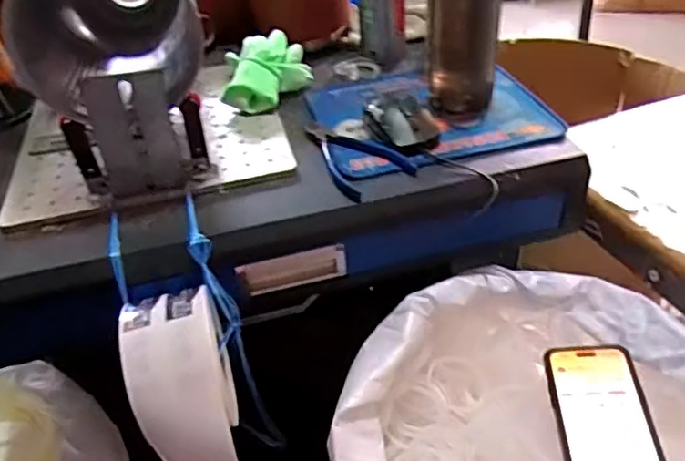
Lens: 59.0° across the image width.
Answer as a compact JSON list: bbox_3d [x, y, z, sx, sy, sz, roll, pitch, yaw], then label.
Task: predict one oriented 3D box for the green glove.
[{"bbox_3d":[-0.092,-0.196,0.757,0.086,0.058,0.132,6,39,15],"label":"green glove"}]

